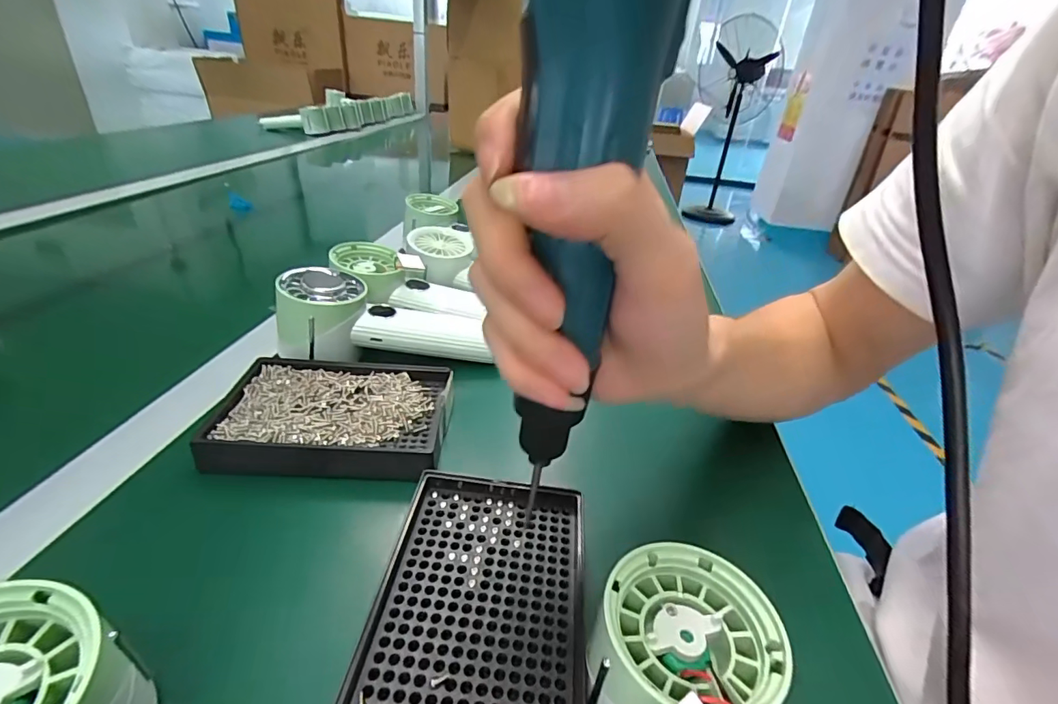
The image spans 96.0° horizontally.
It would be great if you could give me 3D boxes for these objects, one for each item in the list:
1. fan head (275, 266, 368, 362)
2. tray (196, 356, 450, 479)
[{"bbox_3d":[-0.162,-0.032,0.377,0.065,0.052,0.066,-4,32,-16],"label":"fan head"},{"bbox_3d":[-0.126,0.041,0.313,0.139,0.020,0.094,3,31,-5],"label":"tray"}]

